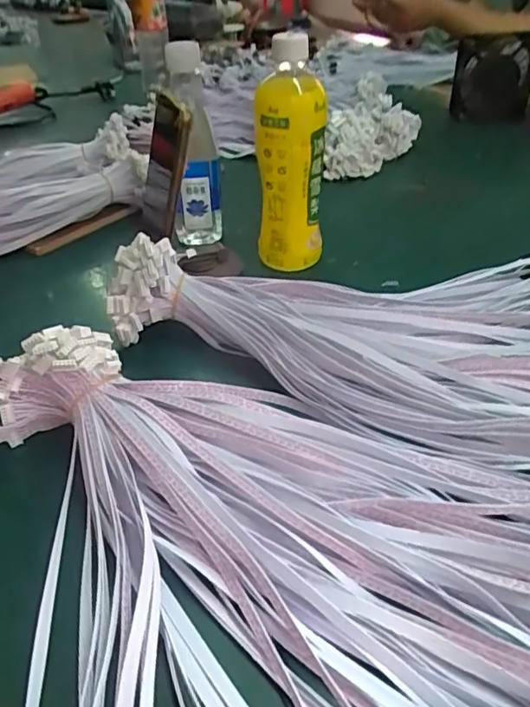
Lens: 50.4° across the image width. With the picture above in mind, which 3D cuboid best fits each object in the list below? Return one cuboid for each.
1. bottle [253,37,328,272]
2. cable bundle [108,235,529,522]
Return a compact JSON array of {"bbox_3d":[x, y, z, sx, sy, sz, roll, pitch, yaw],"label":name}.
[{"bbox_3d":[0.021,-0.181,0.530,0.074,0.202,0.061,-5,40,6],"label":"bottle"},{"bbox_3d":[0.102,-0.037,0.456,0.435,0.086,0.285,15,42,22],"label":"cable bundle"}]

